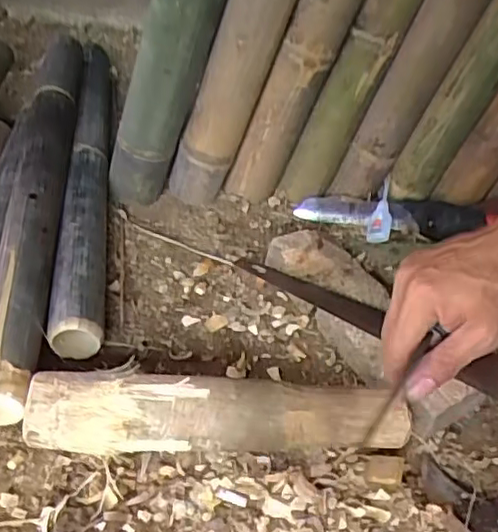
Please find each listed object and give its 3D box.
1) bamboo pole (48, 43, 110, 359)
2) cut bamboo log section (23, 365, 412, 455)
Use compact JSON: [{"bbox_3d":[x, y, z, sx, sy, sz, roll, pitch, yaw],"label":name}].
[{"bbox_3d":[-0.226,-0.142,0.875,0.058,0.066,0.616,-1,43,-10],"label":"bamboo pole"},{"bbox_3d":[-0.027,0.149,0.606,0.353,0.073,0.060,2,43,-6],"label":"cut bamboo log section"}]

